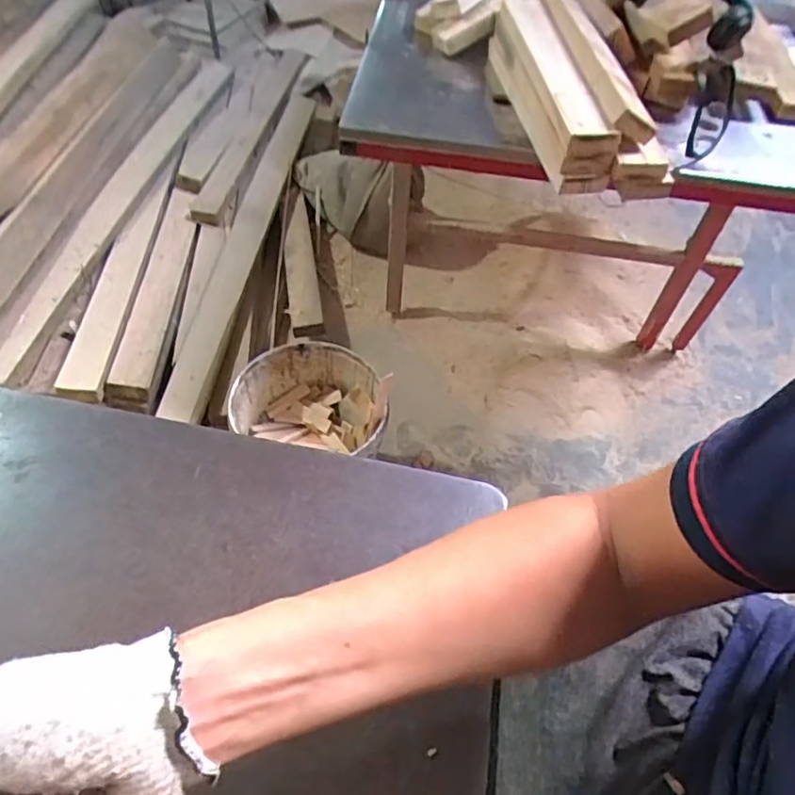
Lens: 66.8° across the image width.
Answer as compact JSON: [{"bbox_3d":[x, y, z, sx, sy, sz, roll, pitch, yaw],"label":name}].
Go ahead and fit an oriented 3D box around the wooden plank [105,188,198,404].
[{"bbox_3d":[-0.622,-0.302,1.595,0.097,0.056,0.762,2,53,-5],"label":"wooden plank"}]

